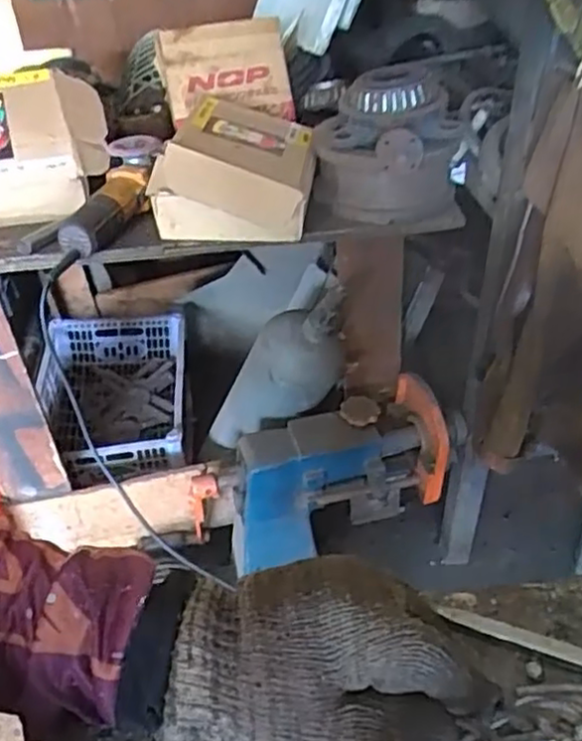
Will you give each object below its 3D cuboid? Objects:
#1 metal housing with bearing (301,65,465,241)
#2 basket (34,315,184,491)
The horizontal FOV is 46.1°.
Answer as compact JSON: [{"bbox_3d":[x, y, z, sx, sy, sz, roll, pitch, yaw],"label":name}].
[{"bbox_3d":[0.139,-0.320,1.036,0.231,0.200,0.203,-3,39,1],"label":"metal housing with bearing"},{"bbox_3d":[-0.413,0.085,1.585,0.326,0.161,0.487,-6,40,-3],"label":"basket"}]

